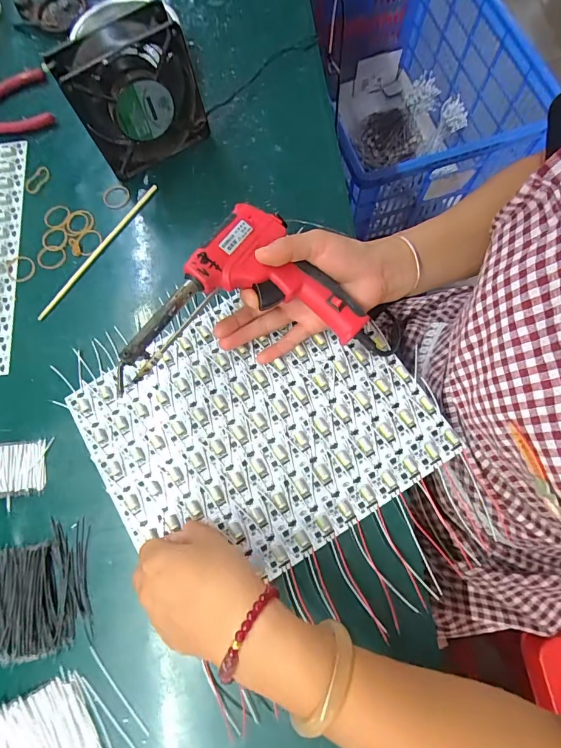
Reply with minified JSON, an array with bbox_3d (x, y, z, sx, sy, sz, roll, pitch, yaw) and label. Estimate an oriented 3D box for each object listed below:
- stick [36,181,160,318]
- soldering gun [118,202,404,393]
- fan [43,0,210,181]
[{"bbox_3d":[-0.197,-0.135,0.430,0.007,0.011,0.191,34,77,11],"label":"stick"},{"bbox_3d":[-0.023,-0.070,0.339,0.231,0.050,0.132,-12,73,-2],"label":"soldering gun"},{"bbox_3d":[-0.149,-0.286,0.416,0.123,0.130,0.050,-32,75,-4],"label":"fan"}]

